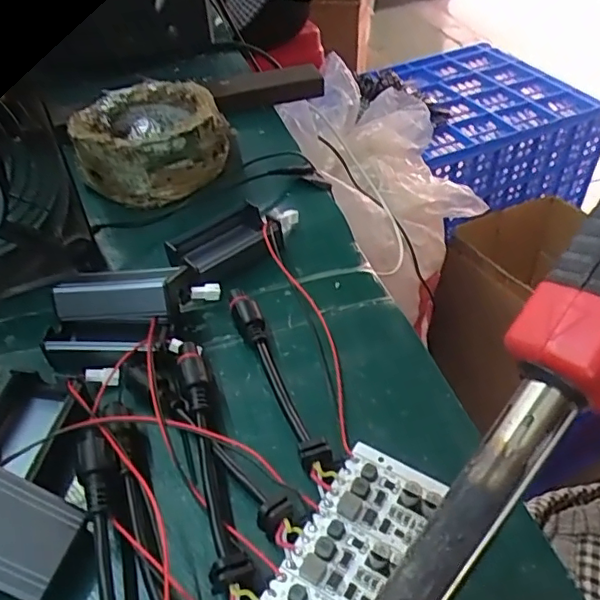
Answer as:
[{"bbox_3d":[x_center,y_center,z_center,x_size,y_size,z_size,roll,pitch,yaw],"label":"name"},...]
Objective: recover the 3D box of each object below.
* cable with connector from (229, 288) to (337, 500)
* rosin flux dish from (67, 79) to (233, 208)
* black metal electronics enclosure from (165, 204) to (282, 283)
[{"bbox_3d":[-0.010,0.031,0.232,0.010,0.013,0.104,-17,45,-15],"label":"cable with connector"},{"bbox_3d":[-0.089,-0.095,0.343,0.077,0.040,0.075,-2,44,2],"label":"rosin flux dish"},{"bbox_3d":[-0.036,-0.027,0.291,0.051,0.015,0.039,-29,49,-26],"label":"black metal electronics enclosure"}]

